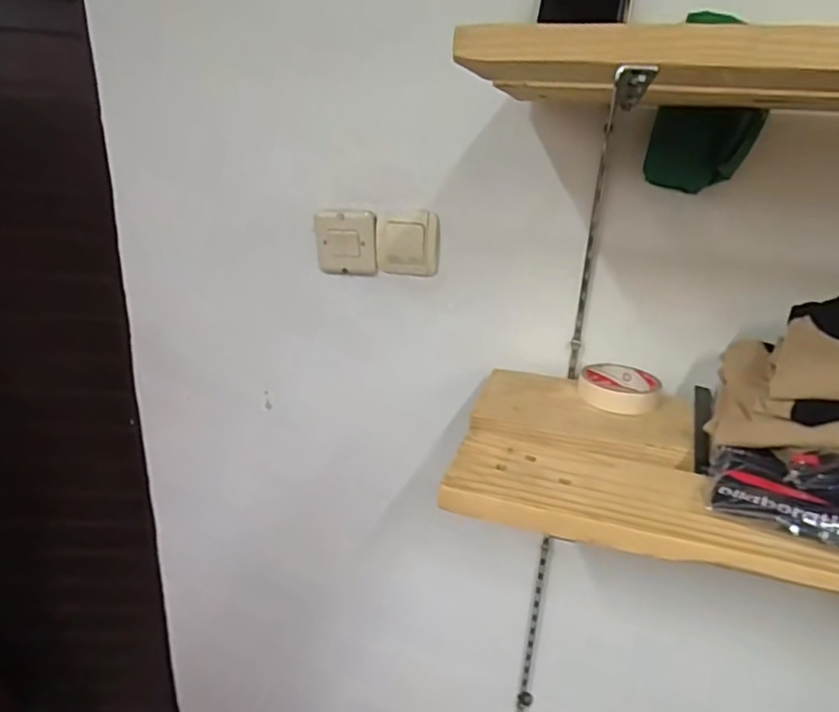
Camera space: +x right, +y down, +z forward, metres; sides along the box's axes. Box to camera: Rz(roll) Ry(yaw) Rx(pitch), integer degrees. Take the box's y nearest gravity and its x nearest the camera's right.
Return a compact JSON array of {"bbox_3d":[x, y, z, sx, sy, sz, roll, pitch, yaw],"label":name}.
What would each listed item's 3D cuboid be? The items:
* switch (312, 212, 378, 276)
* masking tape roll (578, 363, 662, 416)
[{"bbox_3d":[-0.093,-0.142,0.743,0.081,0.079,0.012,5,20,6],"label":"switch"},{"bbox_3d":[0.223,0.034,0.652,0.083,0.022,0.094,10,21,18],"label":"masking tape roll"}]

